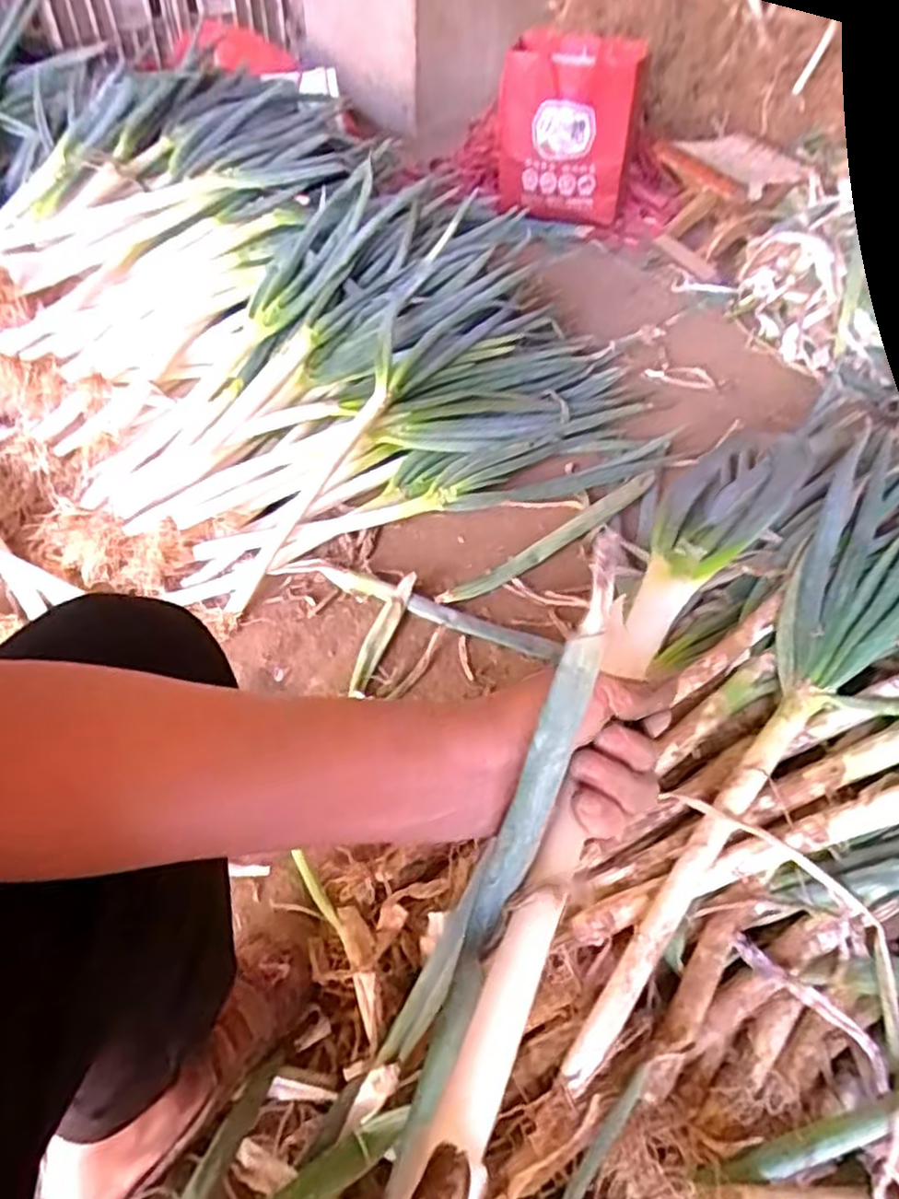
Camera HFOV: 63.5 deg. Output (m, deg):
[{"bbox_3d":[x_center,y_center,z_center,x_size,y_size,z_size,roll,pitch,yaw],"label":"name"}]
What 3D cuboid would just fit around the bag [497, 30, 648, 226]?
[{"bbox_3d":[0.229,-0.979,1.498,0.299,0.293,0.157,16,51,12],"label":"bag"}]

